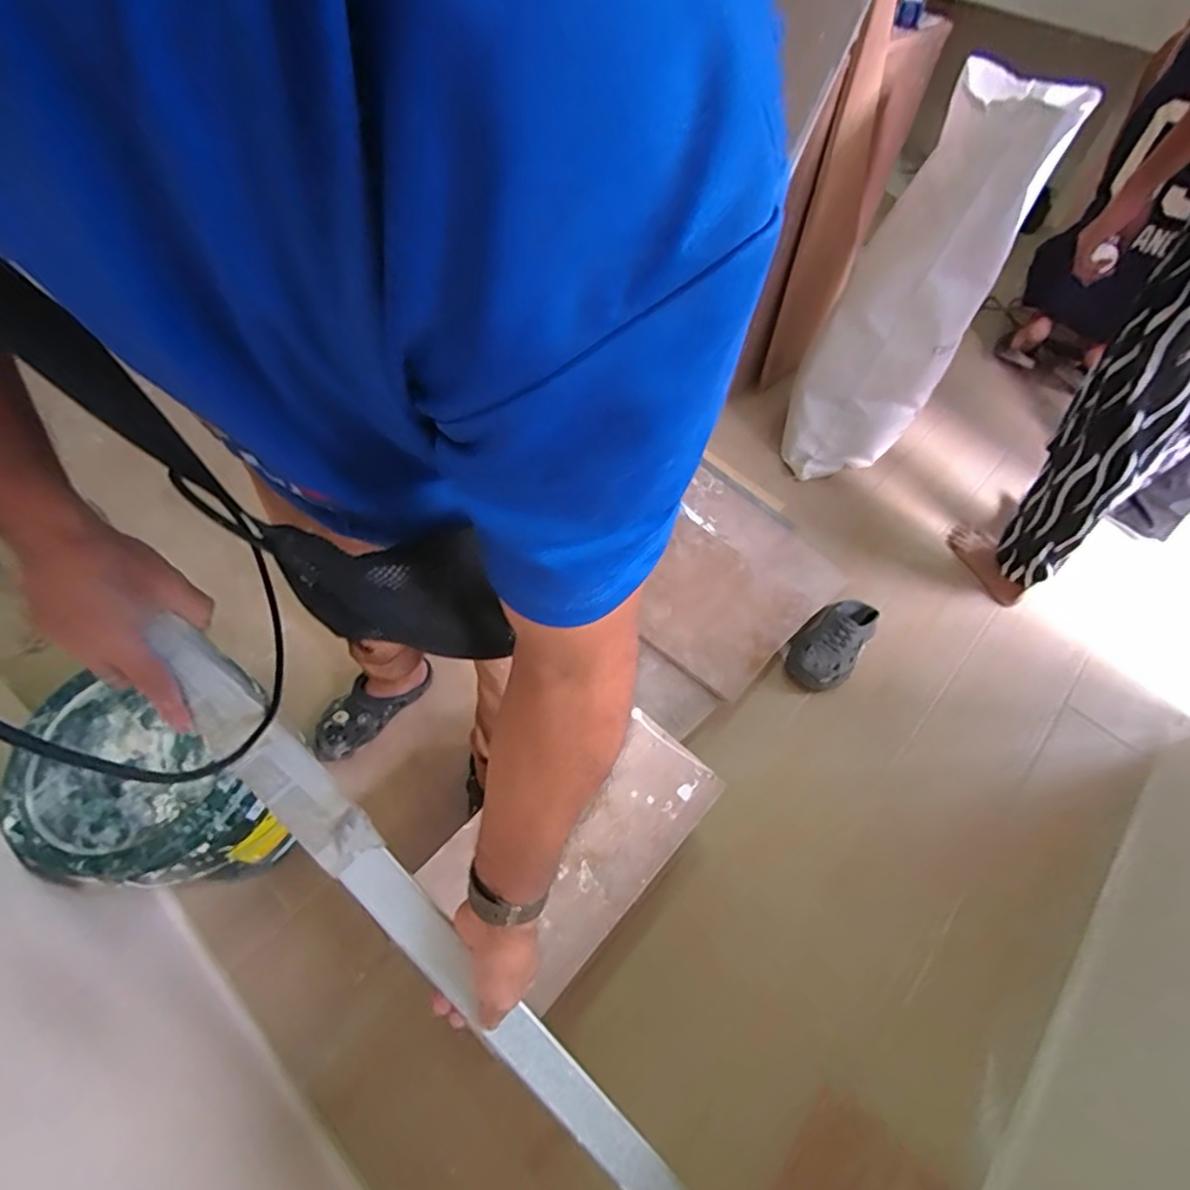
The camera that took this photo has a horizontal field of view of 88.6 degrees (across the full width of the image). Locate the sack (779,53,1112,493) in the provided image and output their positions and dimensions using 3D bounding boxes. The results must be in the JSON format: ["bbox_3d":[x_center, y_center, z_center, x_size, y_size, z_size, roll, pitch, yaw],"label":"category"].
[{"bbox_3d":[0.679,-0.644,1.345,0.279,0.739,0.340,23,56,11],"label":"sack"}]

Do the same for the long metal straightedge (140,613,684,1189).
[{"bbox_3d":[-0.019,0.411,0.500,0.039,0.022,0.956,-41,101,-28],"label":"long metal straightedge"}]

